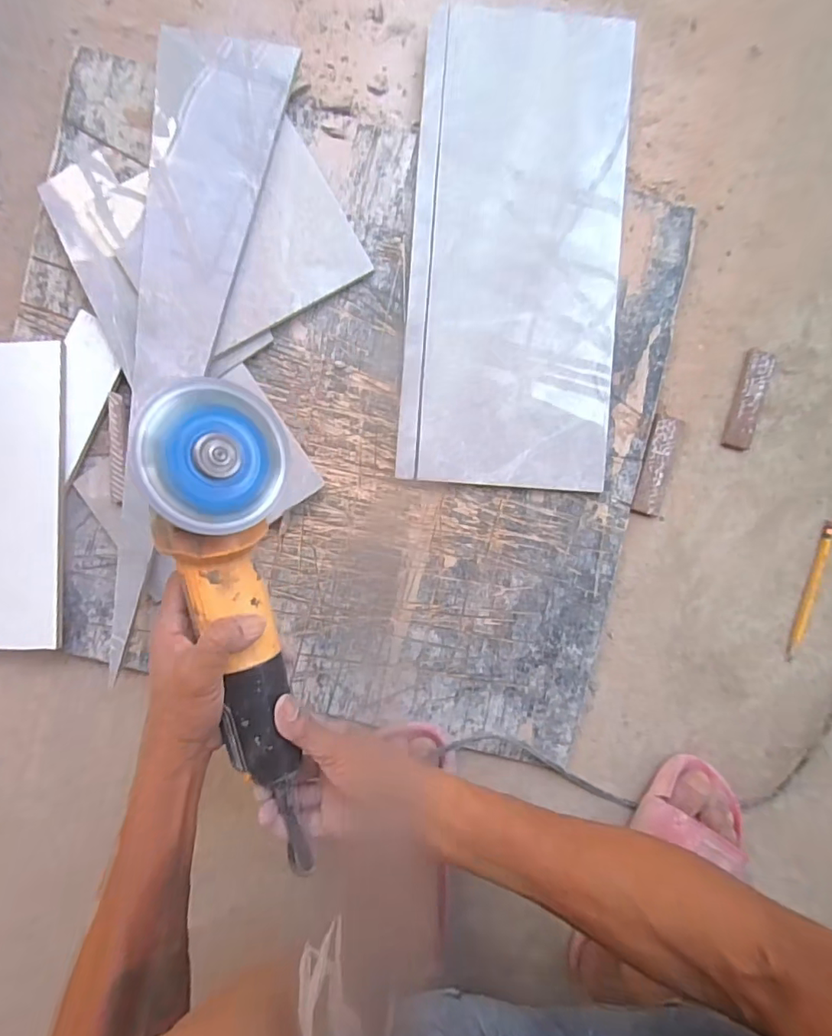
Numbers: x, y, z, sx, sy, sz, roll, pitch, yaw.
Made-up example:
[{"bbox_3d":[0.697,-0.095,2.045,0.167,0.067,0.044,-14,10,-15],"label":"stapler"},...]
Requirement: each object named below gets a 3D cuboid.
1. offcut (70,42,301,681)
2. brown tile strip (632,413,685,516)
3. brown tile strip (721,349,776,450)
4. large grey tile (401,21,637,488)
[{"bbox_3d":[-0.195,-0.272,0.463,0.107,0.016,0.327,10,89,0],"label":"offcut"},{"bbox_3d":[0.237,-0.051,0.505,0.029,0.008,0.098,15,89,0],"label":"brown tile strip"},{"bbox_3d":[0.328,-0.116,0.504,0.026,0.010,0.098,15,89,0],"label":"brown tile strip"},{"bbox_3d":[0.094,-0.253,0.486,0.196,0.010,0.438,4,91,-1],"label":"large grey tile"}]

